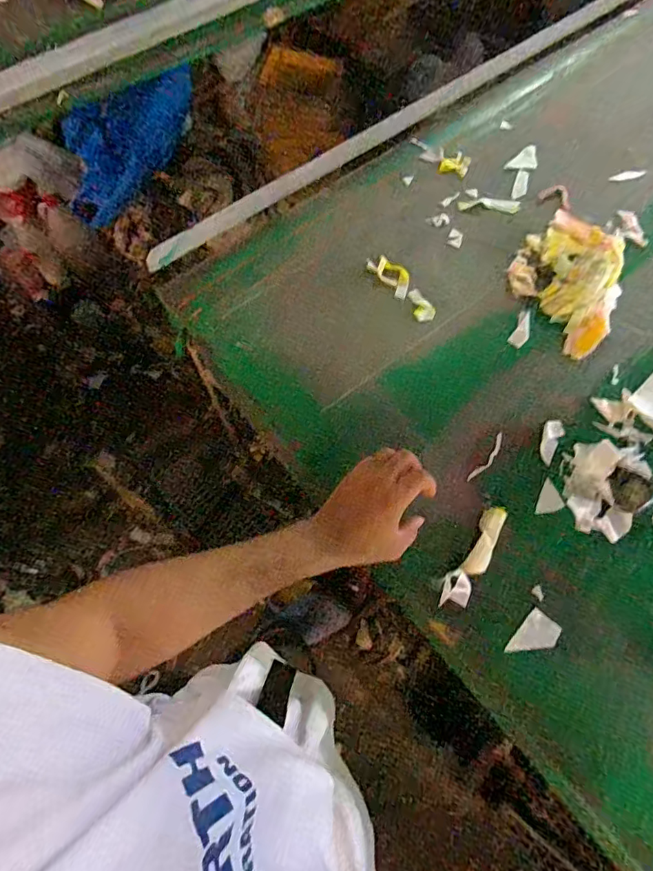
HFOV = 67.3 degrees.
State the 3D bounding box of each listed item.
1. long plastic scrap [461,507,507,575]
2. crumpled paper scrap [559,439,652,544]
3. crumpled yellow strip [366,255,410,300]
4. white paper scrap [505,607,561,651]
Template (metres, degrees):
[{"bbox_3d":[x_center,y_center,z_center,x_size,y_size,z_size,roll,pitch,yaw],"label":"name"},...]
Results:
[{"bbox_3d":[0.200,0.133,0.619,0.027,0.006,0.092,26,70,10],"label":"long plastic scrap"},{"bbox_3d":[0.366,0.069,0.640,0.101,0.030,0.122,4,68,1],"label":"crumpled paper scrap"},{"bbox_3d":[0.103,-0.255,0.775,0.044,0.009,0.089,-37,73,-14],"label":"crumpled yellow strip"},{"bbox_3d":[0.246,0.240,0.580,0.038,0.012,0.061,38,73,14],"label":"white paper scrap"}]

